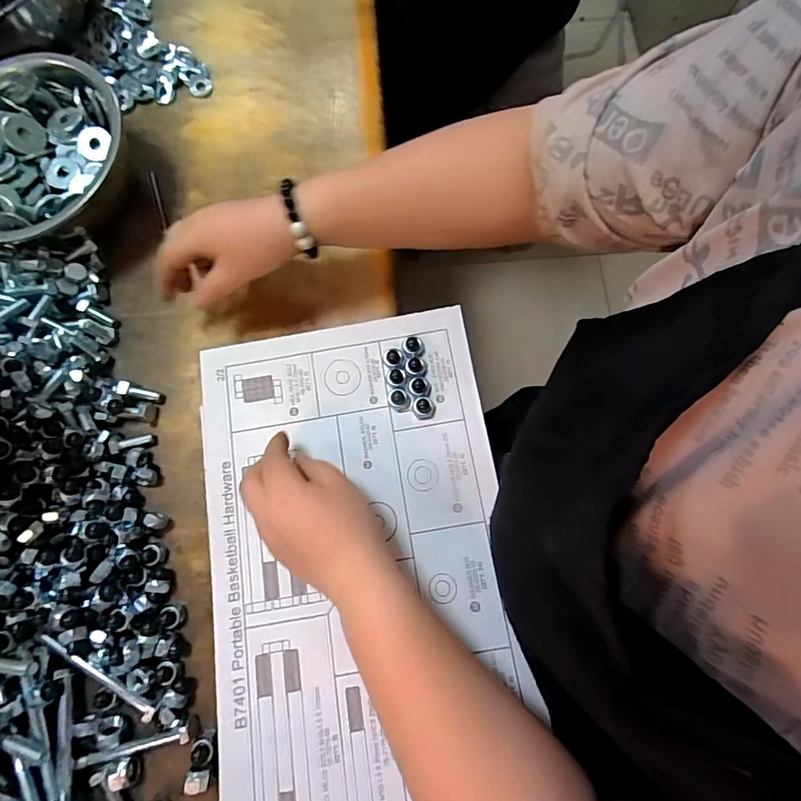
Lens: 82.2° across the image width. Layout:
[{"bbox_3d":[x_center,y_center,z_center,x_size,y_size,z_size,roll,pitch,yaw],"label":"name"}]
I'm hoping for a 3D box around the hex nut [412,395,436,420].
[{"bbox_3d":[0.019,0.005,0.365,0.018,0.013,0.018,-9,76,-2],"label":"hex nut"}]

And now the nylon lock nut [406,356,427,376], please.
[{"bbox_3d":[0.013,-0.029,0.372,0.017,0.013,0.017,0,76,1],"label":"nylon lock nut"}]

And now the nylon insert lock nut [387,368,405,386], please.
[{"bbox_3d":[-0.003,-0.019,0.370,0.014,0.012,0.013,0,76,1],"label":"nylon insert lock nut"}]

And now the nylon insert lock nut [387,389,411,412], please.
[{"bbox_3d":[-0.001,-0.001,0.369,0.019,0.011,0.015,38,79,9],"label":"nylon insert lock nut"}]

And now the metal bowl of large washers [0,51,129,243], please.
[{"bbox_3d":[-0.321,-0.205,0.402,0.159,0.063,0.171,0,76,1],"label":"metal bowl of large washers"}]

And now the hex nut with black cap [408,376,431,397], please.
[{"bbox_3d":[0.016,-0.011,0.369,0.018,0.012,0.016,-12,76,-2],"label":"hex nut with black cap"}]

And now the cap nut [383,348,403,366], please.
[{"bbox_3d":[-0.006,-0.035,0.373,0.015,0.016,0.014,0,76,1],"label":"cap nut"}]

